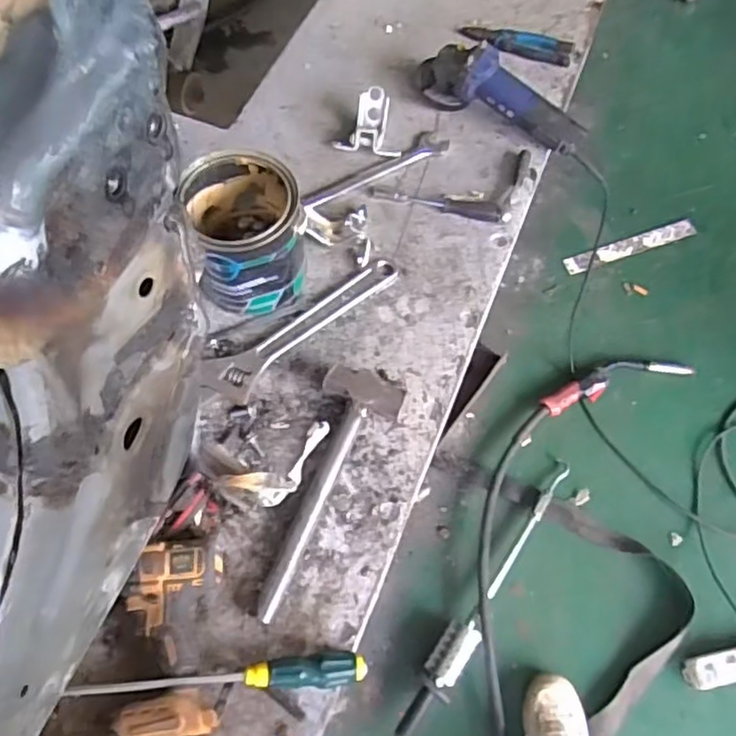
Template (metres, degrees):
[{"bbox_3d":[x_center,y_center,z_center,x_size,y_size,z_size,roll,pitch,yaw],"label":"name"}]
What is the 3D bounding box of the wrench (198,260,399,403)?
[{"bbox_3d":[-0.080,-0.051,0.912,0.319,0.017,0.079,-33,69,-15],"label":"wrench"}]

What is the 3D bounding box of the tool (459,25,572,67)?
[{"bbox_3d":[0.268,-0.597,1.205,0.209,0.029,0.054,21,66,10],"label":"tool"}]

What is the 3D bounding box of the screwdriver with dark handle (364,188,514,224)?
[{"bbox_3d":[0.109,-0.256,1.002,0.215,0.028,0.032,17,66,8],"label":"screwdriver with dark handle"}]

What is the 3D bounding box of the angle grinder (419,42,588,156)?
[{"bbox_3d":[0.217,-0.446,1.067,0.295,0.097,0.085,28,68,13],"label":"angle grinder"}]

